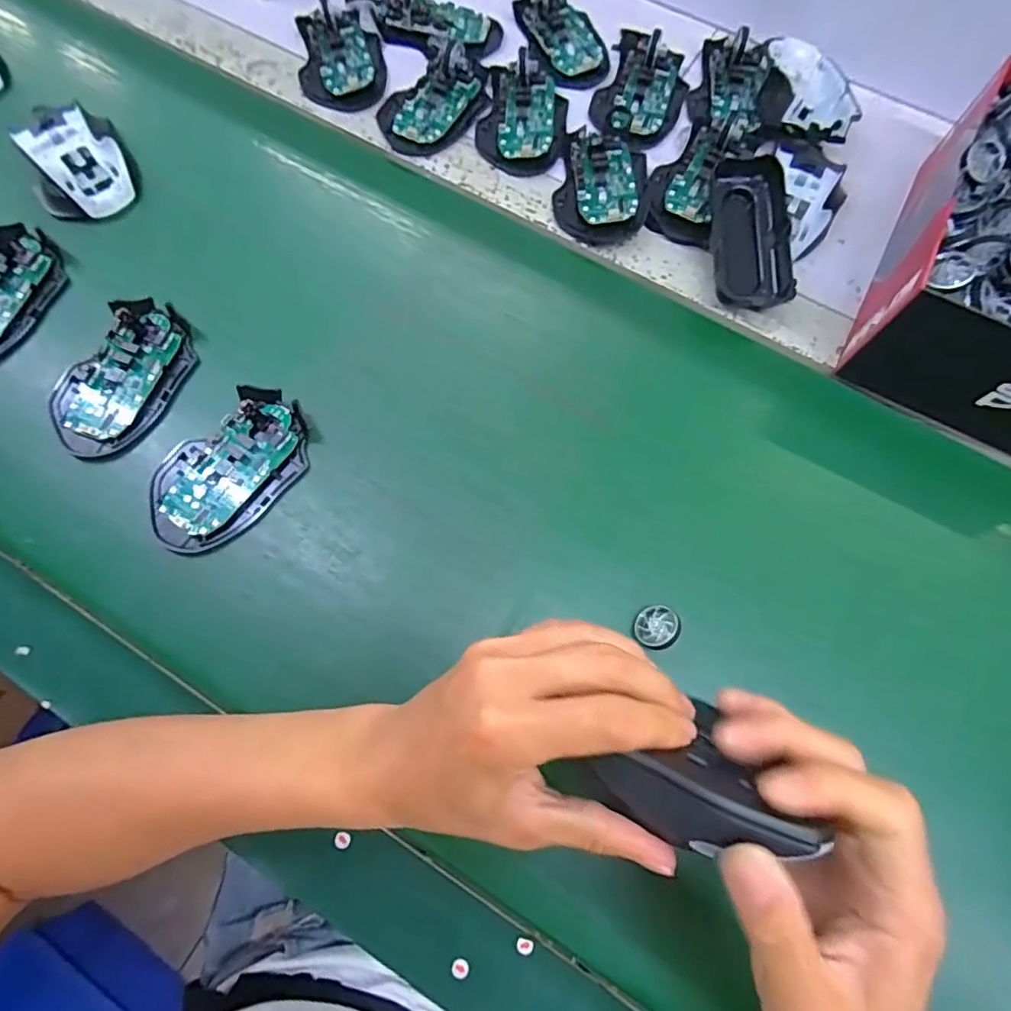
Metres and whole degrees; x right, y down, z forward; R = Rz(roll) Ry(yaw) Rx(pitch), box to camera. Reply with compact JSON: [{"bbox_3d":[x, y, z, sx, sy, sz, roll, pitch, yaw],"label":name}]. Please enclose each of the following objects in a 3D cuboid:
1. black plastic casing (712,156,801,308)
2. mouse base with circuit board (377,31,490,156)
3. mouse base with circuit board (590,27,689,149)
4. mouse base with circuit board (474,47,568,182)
[{"bbox_3d":[0.181,-0.202,0.416,0.052,0.024,0.115,-3,85,-2],"label":"black plastic casing"},{"bbox_3d":[-0.058,-0.354,0.474,0.075,0.024,0.125,26,72,8],"label":"mouse base with circuit board"},{"bbox_3d":[0.118,-0.363,0.478,0.073,0.026,0.129,19,71,5],"label":"mouse base with circuit board"},{"bbox_3d":[0.015,-0.327,0.463,0.073,0.031,0.105,5,71,0],"label":"mouse base with circuit board"}]

